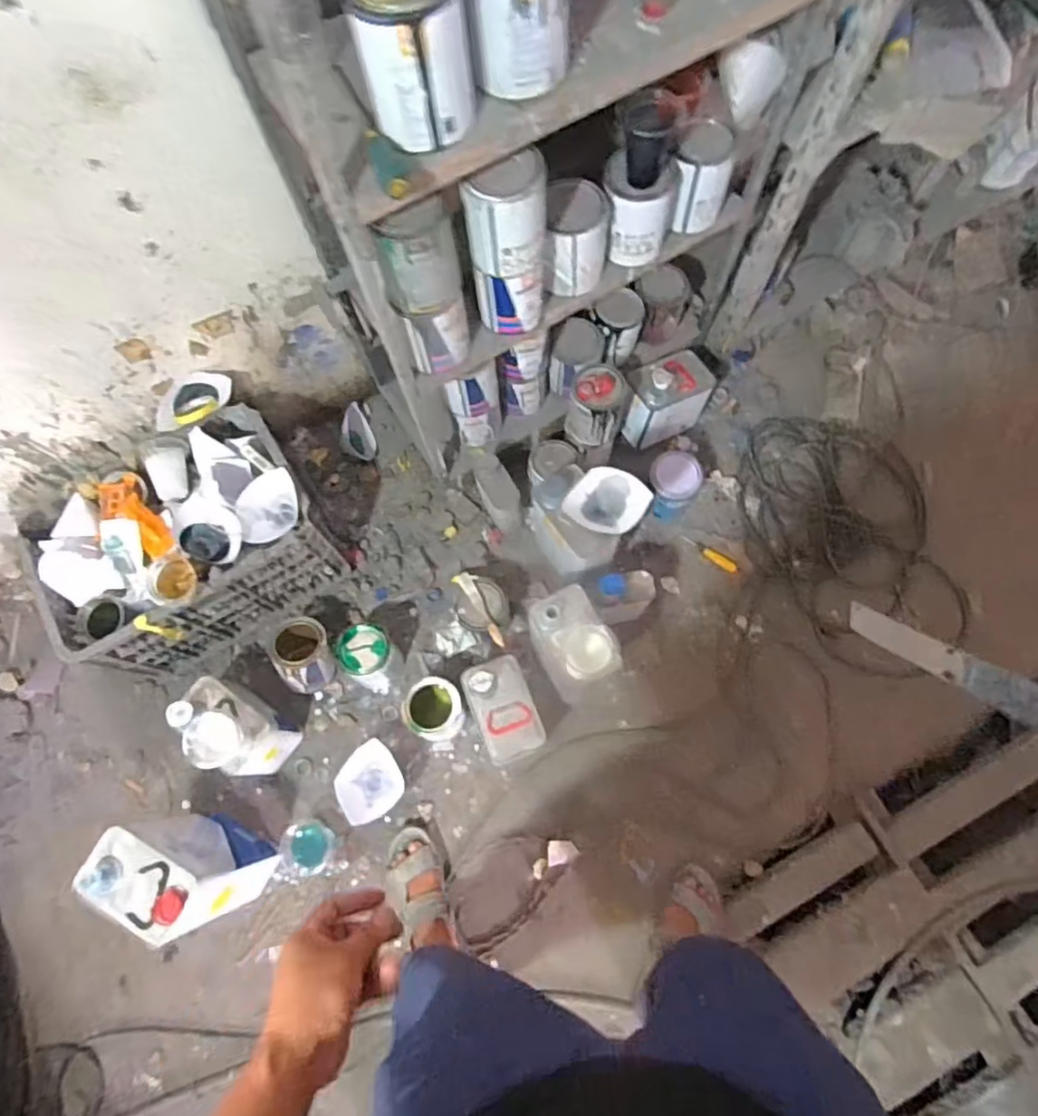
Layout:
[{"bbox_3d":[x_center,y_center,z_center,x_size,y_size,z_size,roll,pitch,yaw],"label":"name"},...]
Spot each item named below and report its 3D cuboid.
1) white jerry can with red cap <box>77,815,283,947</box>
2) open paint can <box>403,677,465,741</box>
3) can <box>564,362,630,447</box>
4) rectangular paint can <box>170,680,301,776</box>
[{"bbox_3d":[-0.542,0.508,1.015,0.195,0.302,0.106,25,74,10],"label":"white jerry can with red cap"},{"bbox_3d":[-0.161,0.290,1.187,0.107,0.127,0.100,0,73,1],"label":"open paint can"},{"bbox_3d":[0.153,-0.309,1.226,0.110,0.140,0.110,-1,71,2],"label":"can"},{"bbox_3d":[-0.526,0.310,1.128,0.180,0.247,0.109,27,75,9],"label":"rectangular paint can"}]

